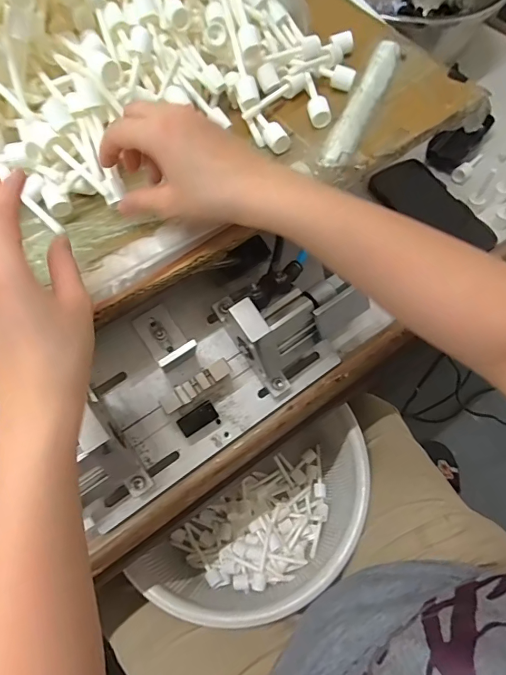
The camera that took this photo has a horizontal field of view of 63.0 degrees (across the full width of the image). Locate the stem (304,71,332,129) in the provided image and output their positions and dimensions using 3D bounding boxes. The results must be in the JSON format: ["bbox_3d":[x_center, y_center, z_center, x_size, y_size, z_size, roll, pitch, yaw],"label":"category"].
[{"bbox_3d":[0.057,-0.228,0.394,0.017,0.016,0.064,-11,65,-4],"label":"stem"}]

